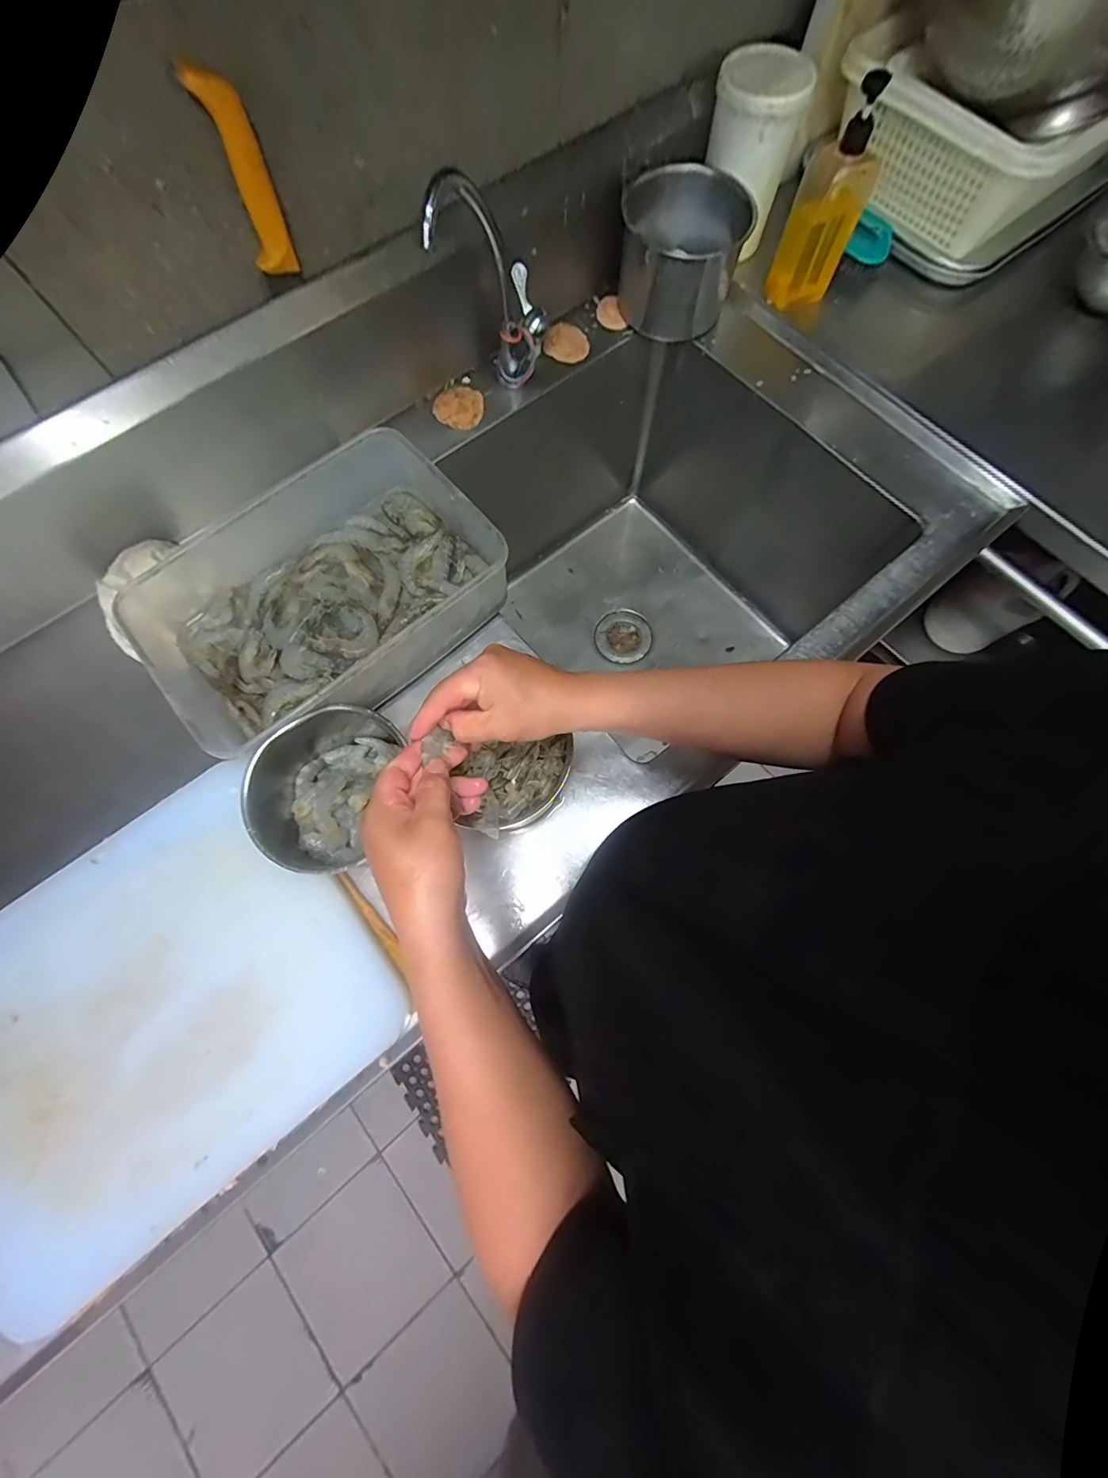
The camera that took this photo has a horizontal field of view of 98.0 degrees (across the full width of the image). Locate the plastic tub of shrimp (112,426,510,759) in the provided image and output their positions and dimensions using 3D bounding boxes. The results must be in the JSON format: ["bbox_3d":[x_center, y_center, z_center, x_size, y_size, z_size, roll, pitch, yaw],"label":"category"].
[{"bbox_3d":[-0.262,-0.172,0.547,0.360,0.081,0.269,-39,78,-10],"label":"plastic tub of shrimp"}]

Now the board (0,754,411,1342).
[{"bbox_3d":[-0.387,0.258,0.459,0.384,0.033,0.338,-39,78,-10],"label":"board"}]

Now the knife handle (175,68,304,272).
[{"bbox_3d":[-0.285,-0.521,0.449,0.044,0.131,0.015,-20,75,-5],"label":"knife handle"}]

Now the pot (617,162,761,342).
[{"bbox_3d":[0.175,-0.676,0.676,0.161,0.119,0.150,0,74,0],"label":"pot"}]

